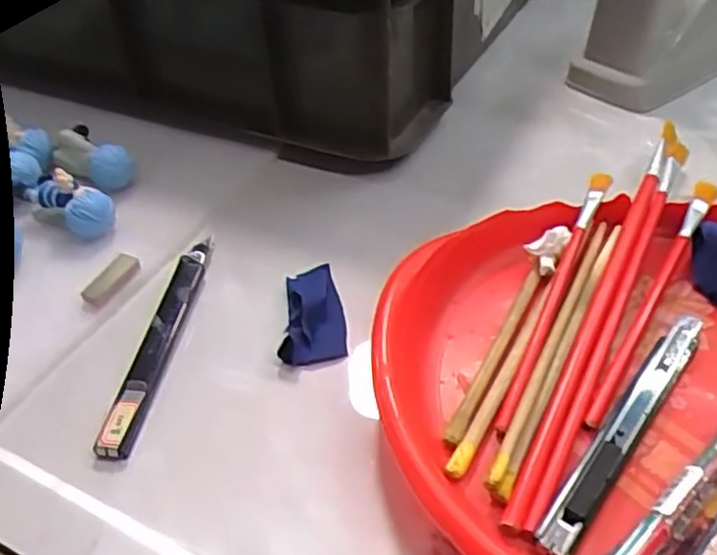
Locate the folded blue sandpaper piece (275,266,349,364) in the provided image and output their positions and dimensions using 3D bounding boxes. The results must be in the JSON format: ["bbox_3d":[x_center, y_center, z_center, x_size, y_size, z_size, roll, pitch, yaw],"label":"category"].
[{"bbox_3d":[-0.024,0.016,0.346,0.031,0.014,0.063,-8,44,0],"label":"folded blue sandpaper piece"}]

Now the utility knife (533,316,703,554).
[{"bbox_3d":[0.109,0.058,0.278,0.015,0.008,0.135,27,54,30],"label":"utility knife"}]

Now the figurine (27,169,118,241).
[{"bbox_3d":[-0.173,-0.046,0.407,0.060,0.030,0.024,22,52,27],"label":"figurine"}]

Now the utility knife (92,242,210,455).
[{"bbox_3d":[-0.097,0.028,0.342,0.018,0.012,0.137,2,45,10],"label":"utility knife"}]

